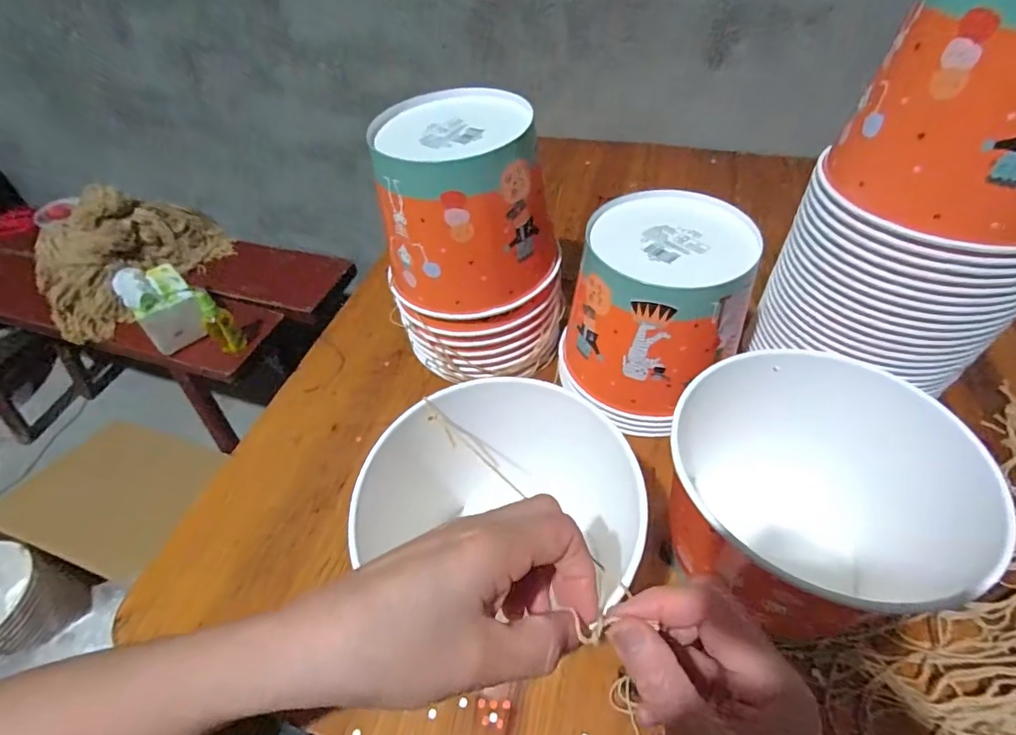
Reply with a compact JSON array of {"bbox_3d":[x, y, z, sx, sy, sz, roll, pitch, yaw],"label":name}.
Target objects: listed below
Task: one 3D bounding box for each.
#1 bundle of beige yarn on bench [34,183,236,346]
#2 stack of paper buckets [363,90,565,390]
[{"bbox_3d":[-0.732,-0.225,0.941,0.146,0.178,0.347,25,54,23],"label":"bundle of beige yarn on bench"},{"bbox_3d":[-0.038,-0.114,0.453,0.151,0.208,0.142,-14,49,-9],"label":"stack of paper buckets"}]

